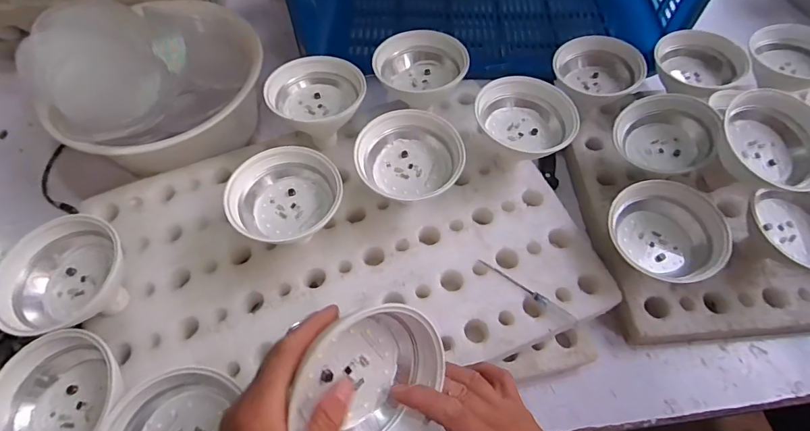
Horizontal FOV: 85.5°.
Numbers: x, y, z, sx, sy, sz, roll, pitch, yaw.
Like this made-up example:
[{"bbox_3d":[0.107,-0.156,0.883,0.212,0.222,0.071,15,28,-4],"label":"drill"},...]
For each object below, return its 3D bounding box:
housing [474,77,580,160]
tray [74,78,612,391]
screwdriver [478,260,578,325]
[{"bbox_3d":[0.139,-0.109,0.500,0.090,0.047,0.109,-32,65,-18],"label":"housing"},{"bbox_3d":[-0.067,0.028,0.498,0.503,0.027,0.353,-19,60,-10],"label":"tray"},{"bbox_3d":[0.130,0.080,0.468,0.114,0.011,0.011,35,65,19],"label":"screwdriver"}]

